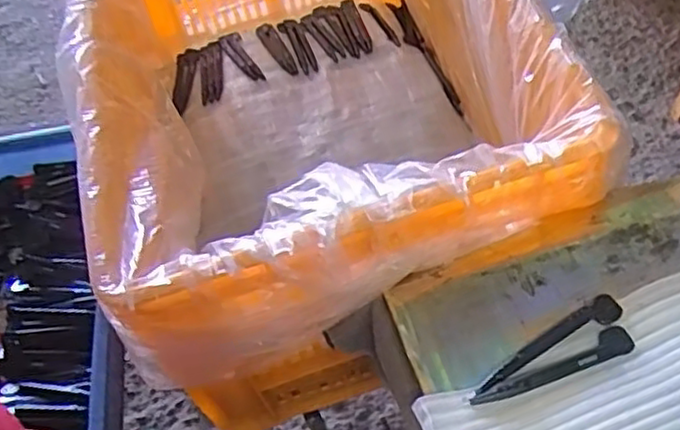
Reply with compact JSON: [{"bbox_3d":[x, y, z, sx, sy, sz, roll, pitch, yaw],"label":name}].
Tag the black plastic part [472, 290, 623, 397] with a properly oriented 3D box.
[{"bbox_3d":[0.117,0.072,0.404,0.100,0.004,0.016,-27,53,-11],"label":"black plastic part"}]

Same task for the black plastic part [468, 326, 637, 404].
[{"bbox_3d":[0.118,0.084,0.393,0.099,0.004,0.016,-22,53,-7],"label":"black plastic part"}]

